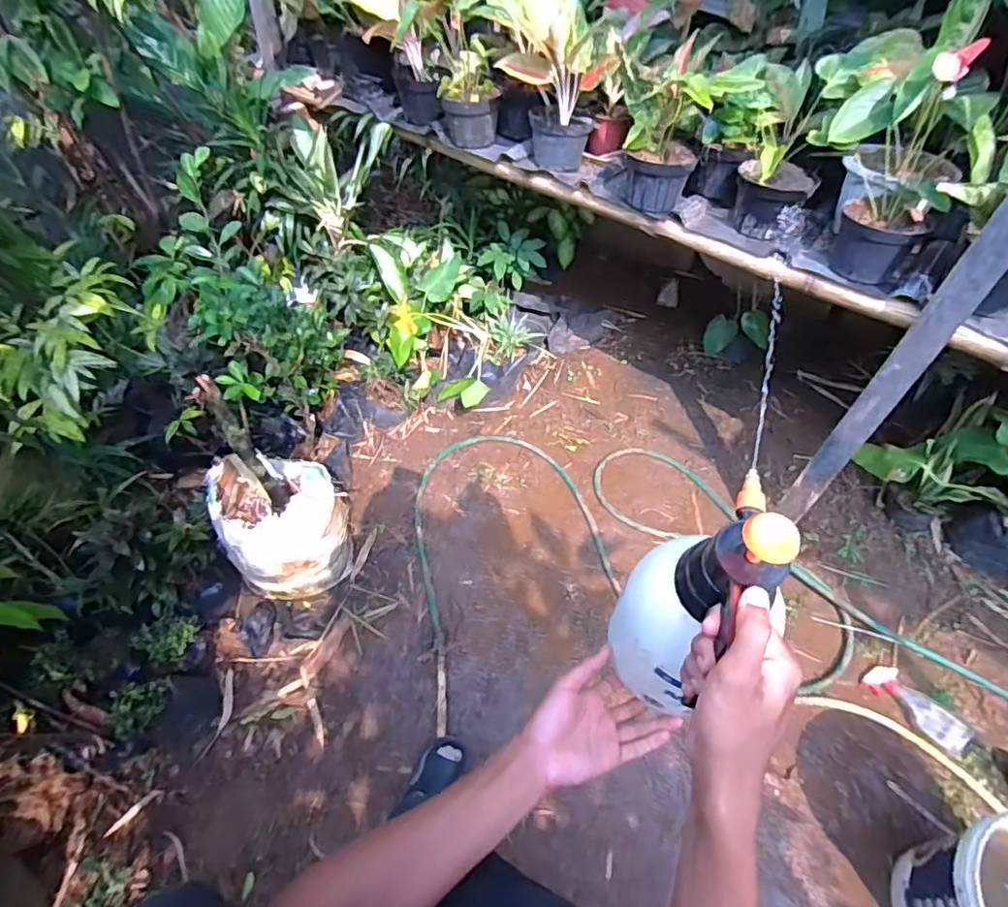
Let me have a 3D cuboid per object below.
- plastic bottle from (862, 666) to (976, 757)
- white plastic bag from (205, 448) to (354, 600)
[{"bbox_3d":[1.078,0.659,1.489,0.102,0.067,0.246,-30,58,-18],"label":"plastic bottle"},{"bbox_3d":[-0.628,0.177,1.638,0.326,0.359,0.356,-22,57,-15],"label":"white plastic bag"}]

